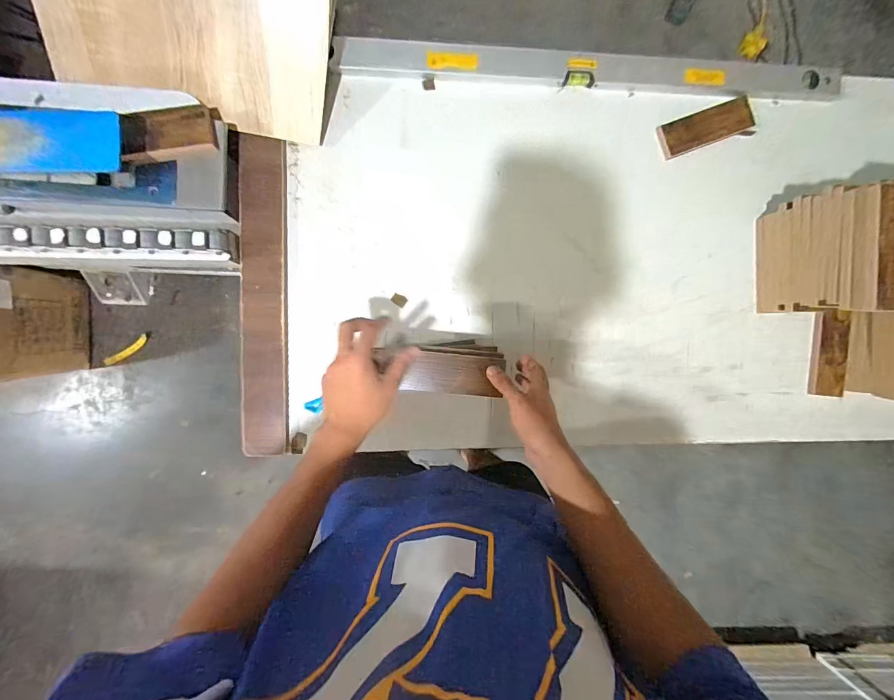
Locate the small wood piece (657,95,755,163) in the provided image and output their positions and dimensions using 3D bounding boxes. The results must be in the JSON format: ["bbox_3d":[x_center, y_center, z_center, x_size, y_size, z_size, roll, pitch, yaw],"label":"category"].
[{"bbox_3d":[0.469,-0.402,0.720,0.176,0.016,0.059,-20,93,-4],"label":"small wood piece"}]

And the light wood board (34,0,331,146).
[{"bbox_3d":[-0.370,-0.461,0.571,0.379,0.014,0.222,9,124,-10],"label":"light wood board"}]

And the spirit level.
[{"bbox_3d":[0.261,-0.489,0.699,0.903,0.028,0.061,0,91,-5],"label":"spirit level"}]

